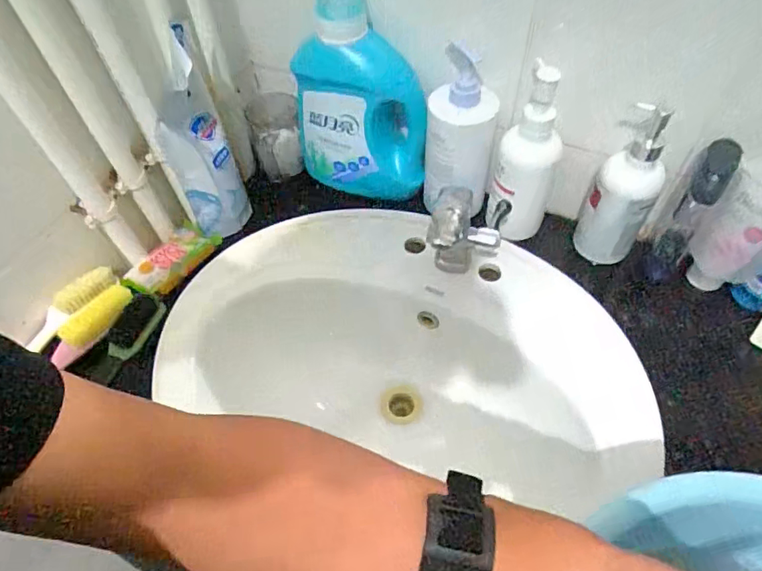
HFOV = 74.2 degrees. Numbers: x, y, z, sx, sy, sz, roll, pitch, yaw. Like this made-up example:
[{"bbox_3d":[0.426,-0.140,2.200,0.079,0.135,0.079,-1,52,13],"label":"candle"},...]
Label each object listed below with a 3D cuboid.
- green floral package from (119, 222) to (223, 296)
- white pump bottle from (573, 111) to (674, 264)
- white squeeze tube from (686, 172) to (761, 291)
[{"bbox_3d":[-0.268,-0.034,0.649,0.061,0.021,0.123,38,66,23],"label":"green floral package"},{"bbox_3d":[0.275,-0.103,0.570,0.071,0.184,0.056,30,64,20],"label":"white pump bottle"},{"bbox_3d":[0.384,-0.044,0.557,0.074,0.155,0.029,35,65,22],"label":"white squeeze tube"}]

